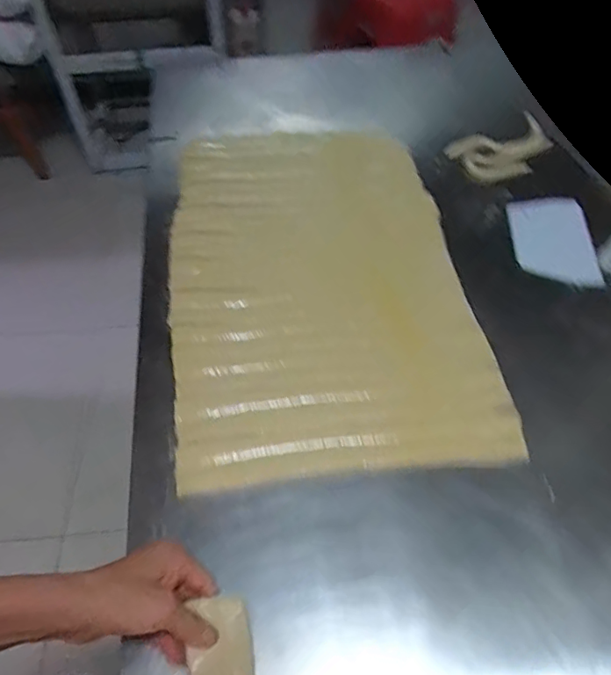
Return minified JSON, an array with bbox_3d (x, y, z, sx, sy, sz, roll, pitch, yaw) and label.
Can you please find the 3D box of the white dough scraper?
[{"bbox_3d":[0.336,-0.135,0.751,0.106,0.005,0.169,4,51,3],"label":"white dough scraper"}]

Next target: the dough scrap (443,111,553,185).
[{"bbox_3d":[0.308,-0.293,0.862,0.169,0.025,0.105,-27,59,-19],"label":"dough scrap"}]

